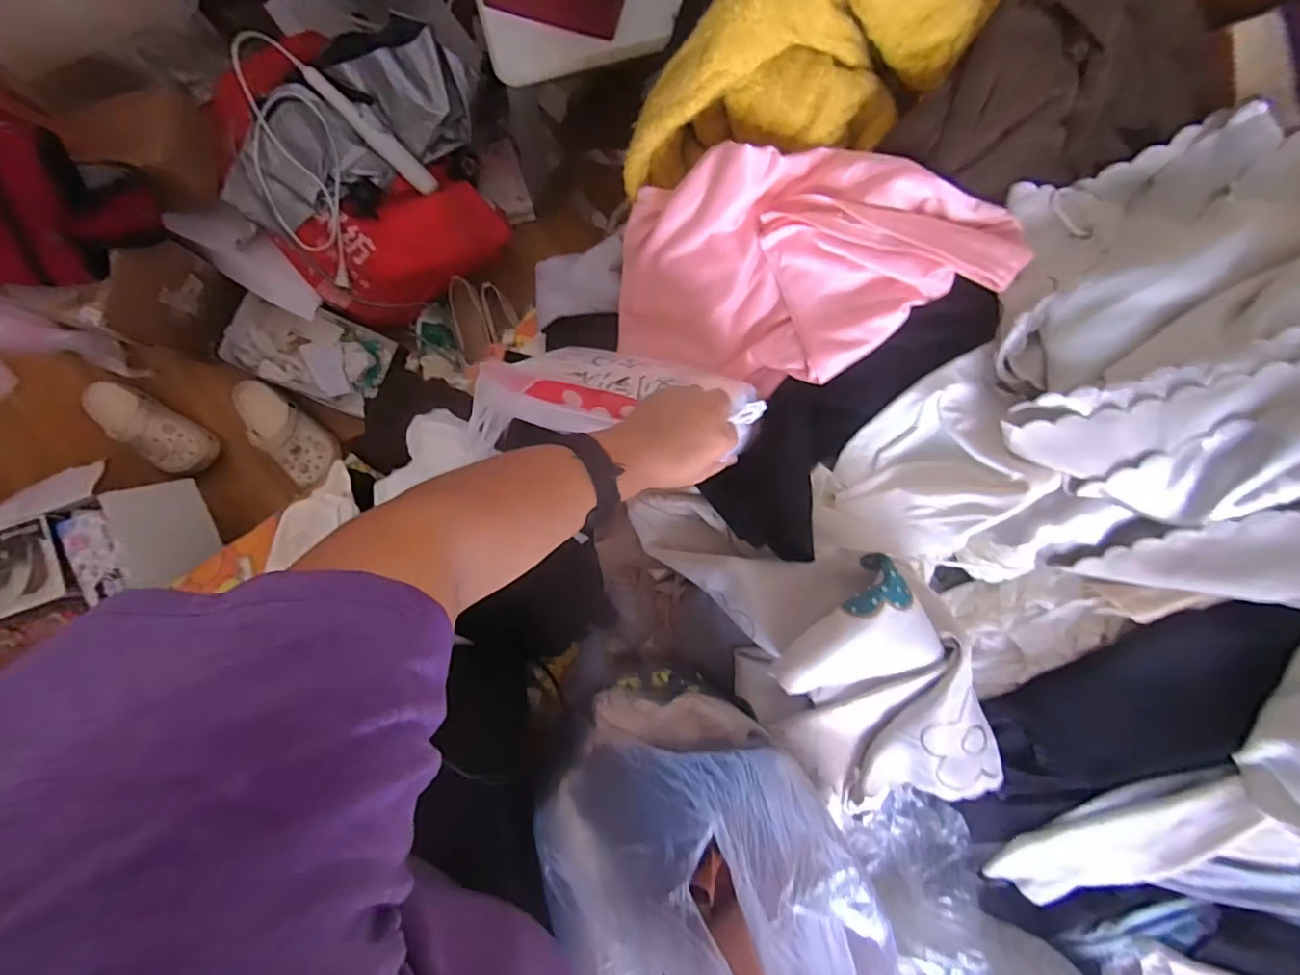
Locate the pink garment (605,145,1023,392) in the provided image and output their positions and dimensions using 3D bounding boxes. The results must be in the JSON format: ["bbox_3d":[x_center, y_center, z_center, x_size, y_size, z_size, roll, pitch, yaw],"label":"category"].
[{"bbox_3d":[0.146,-0.202,0.566,0.336,0.178,0.211,1,90,-6],"label":"pink garment"}]

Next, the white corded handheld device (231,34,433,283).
[{"bbox_3d":[-0.576,-0.555,0.933,0.256,0.050,0.334,-46,114,2],"label":"white corded handheld device"}]

